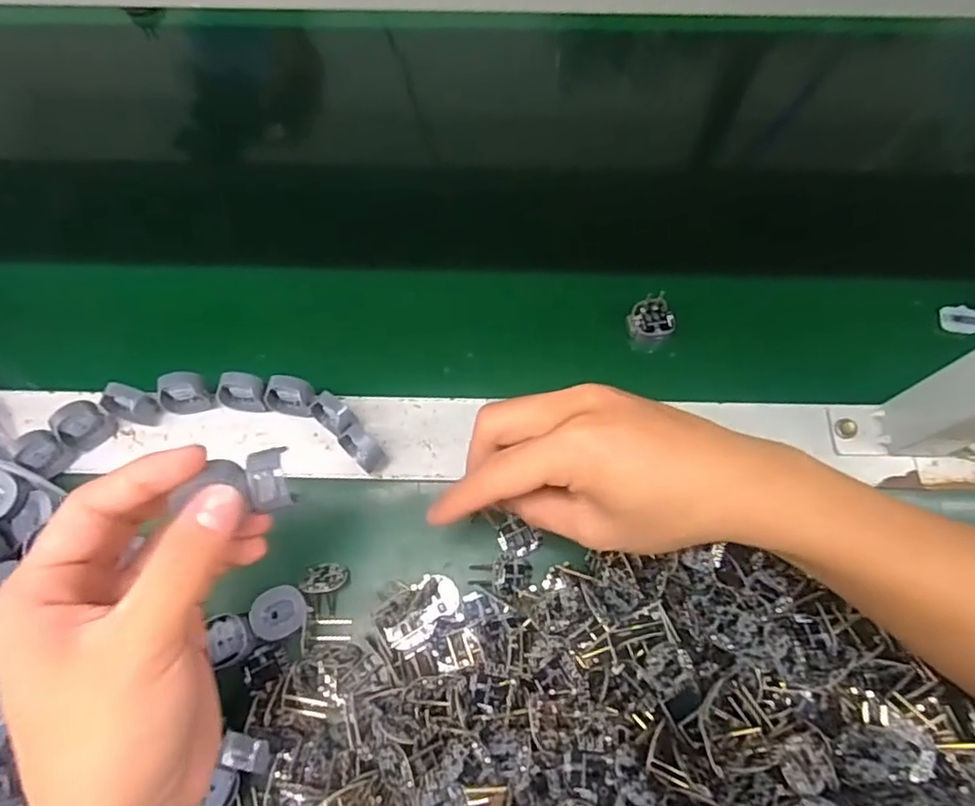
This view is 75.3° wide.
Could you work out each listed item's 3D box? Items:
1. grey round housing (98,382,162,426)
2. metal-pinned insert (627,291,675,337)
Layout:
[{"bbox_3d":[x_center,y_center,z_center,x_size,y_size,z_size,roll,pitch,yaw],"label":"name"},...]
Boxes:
[{"bbox_3d":[-0.203,0.001,0.362,0.026,0.023,0.016,17,71,6],"label":"grey round housing"},{"bbox_3d":[0.102,-0.052,0.394,0.028,0.011,0.025,-22,72,-7],"label":"metal-pinned insert"}]

